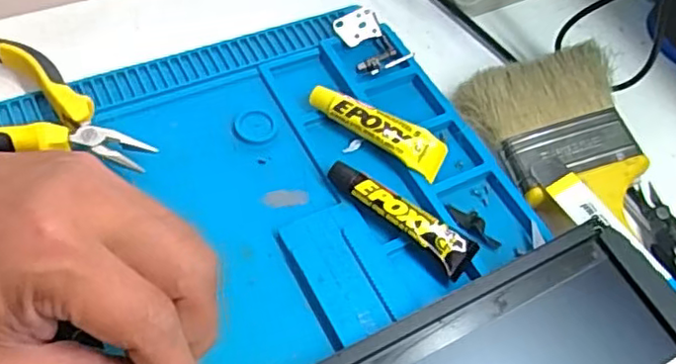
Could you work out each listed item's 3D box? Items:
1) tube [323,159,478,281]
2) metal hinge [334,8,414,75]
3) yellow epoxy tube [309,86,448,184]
[{"bbox_3d":[0.032,0.016,0.336,0.086,0.015,0.020,34,62,16],"label":"tube"},{"bbox_3d":[0.022,-0.086,0.400,0.028,0.016,0.049,-30,65,-20],"label":"metal hinge"},{"bbox_3d":[0.023,-0.032,0.364,0.082,0.017,0.021,31,61,14],"label":"yellow epoxy tube"}]

